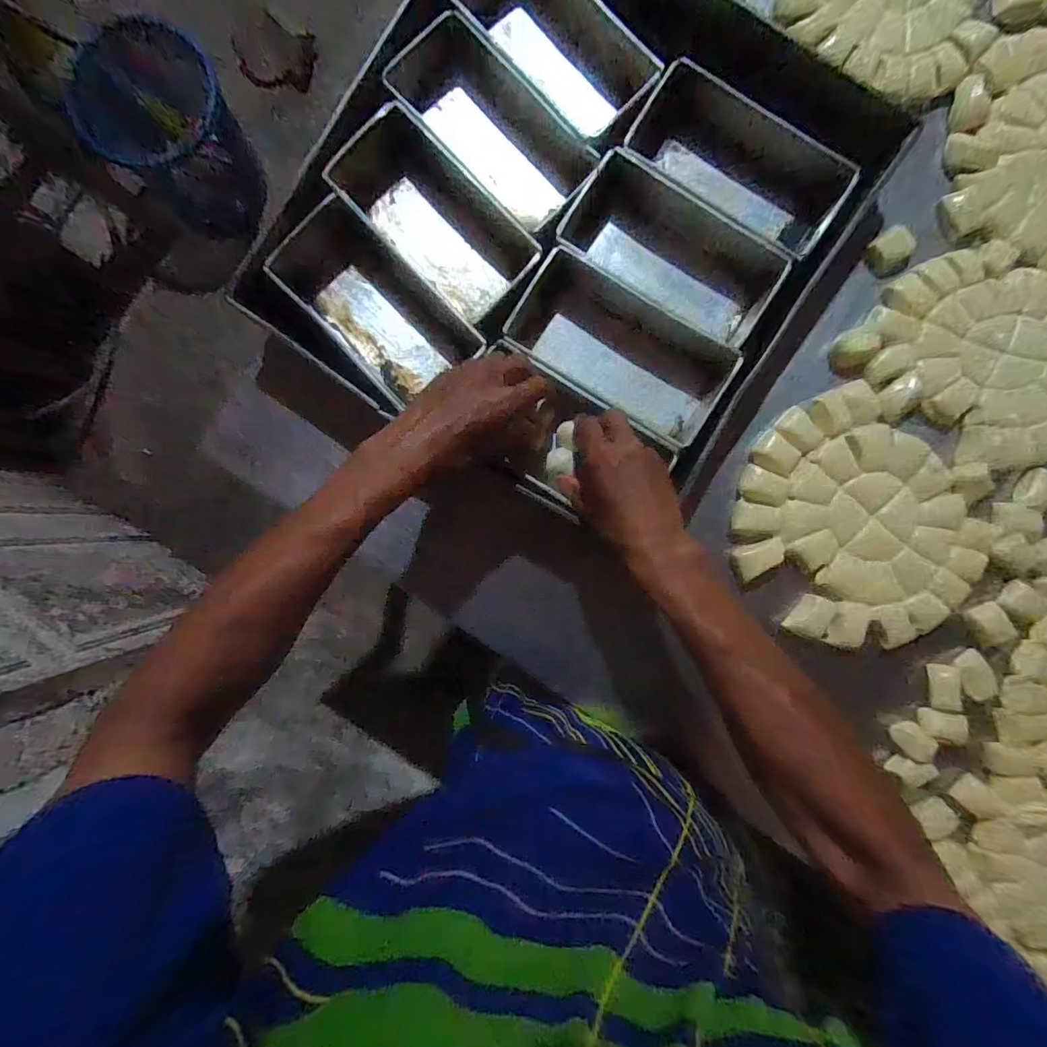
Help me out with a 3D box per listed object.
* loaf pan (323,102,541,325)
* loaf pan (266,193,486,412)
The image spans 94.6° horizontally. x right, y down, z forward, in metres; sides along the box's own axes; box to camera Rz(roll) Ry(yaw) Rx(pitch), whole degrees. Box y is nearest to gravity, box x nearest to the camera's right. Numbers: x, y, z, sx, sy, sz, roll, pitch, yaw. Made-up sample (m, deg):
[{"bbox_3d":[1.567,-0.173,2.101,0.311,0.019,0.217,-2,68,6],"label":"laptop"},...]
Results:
[{"bbox_3d":[-0.076,-0.283,0.457,0.191,0.055,0.091,41,93,1],"label":"loaf pan"},{"bbox_3d":[-0.144,-0.209,0.460,0.101,0.052,0.210,-43,89,3],"label":"loaf pan"}]

